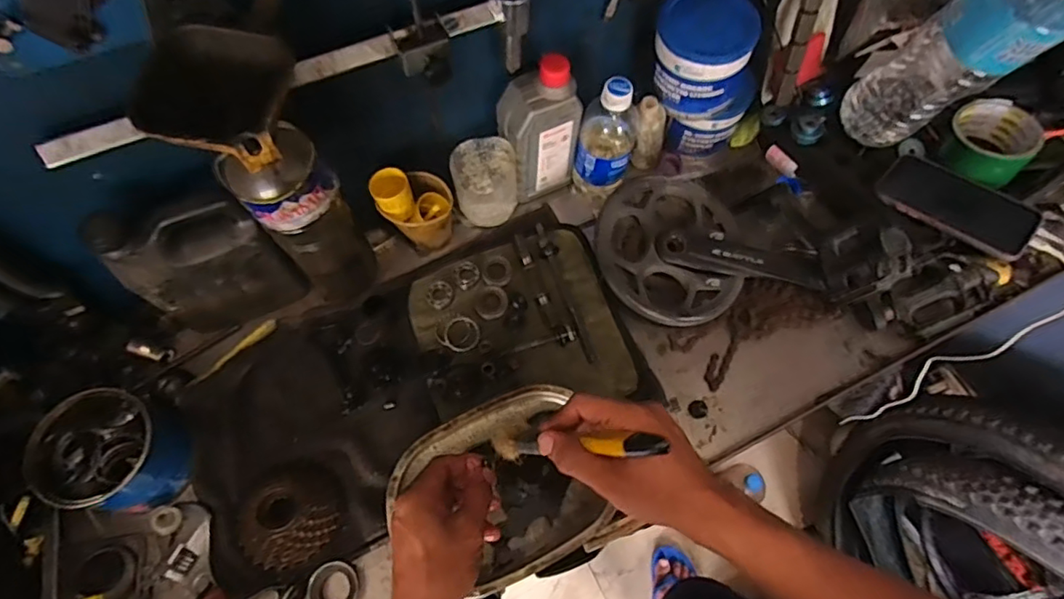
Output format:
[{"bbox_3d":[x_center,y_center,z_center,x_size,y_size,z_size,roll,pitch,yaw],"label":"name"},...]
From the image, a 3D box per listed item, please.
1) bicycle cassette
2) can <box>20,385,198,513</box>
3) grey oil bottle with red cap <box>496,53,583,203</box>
[{"bbox_3d":[-0.231,0.207,0.533,0.085,0.034,0.079,0,65,0],"label":"bicycle cassette"},{"bbox_3d":[-0.386,0.140,0.531,0.096,0.090,0.105,2,65,1],"label":"can"},{"bbox_3d":[0.007,-0.186,0.634,0.075,0.169,0.052,-26,68,-11],"label":"grey oil bottle with red cap"}]

